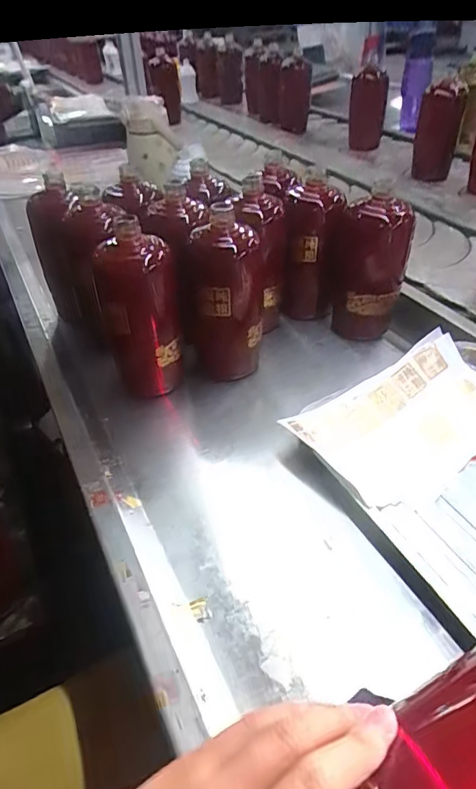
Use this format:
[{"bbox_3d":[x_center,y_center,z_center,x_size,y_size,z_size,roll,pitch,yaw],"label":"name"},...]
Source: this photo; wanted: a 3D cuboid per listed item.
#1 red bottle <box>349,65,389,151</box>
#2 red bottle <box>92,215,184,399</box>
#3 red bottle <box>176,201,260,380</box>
[{"bbox_3d":[0.321,-0.706,1.223,0.084,0.167,0.101,4,41,10],"label":"red bottle"},{"bbox_3d":[-0.109,-0.093,0.537,0.090,0.179,0.103,-13,41,-9],"label":"red bottle"},{"bbox_3d":[-0.019,-0.103,0.563,0.084,0.203,0.089,-6,40,-2],"label":"red bottle"}]

